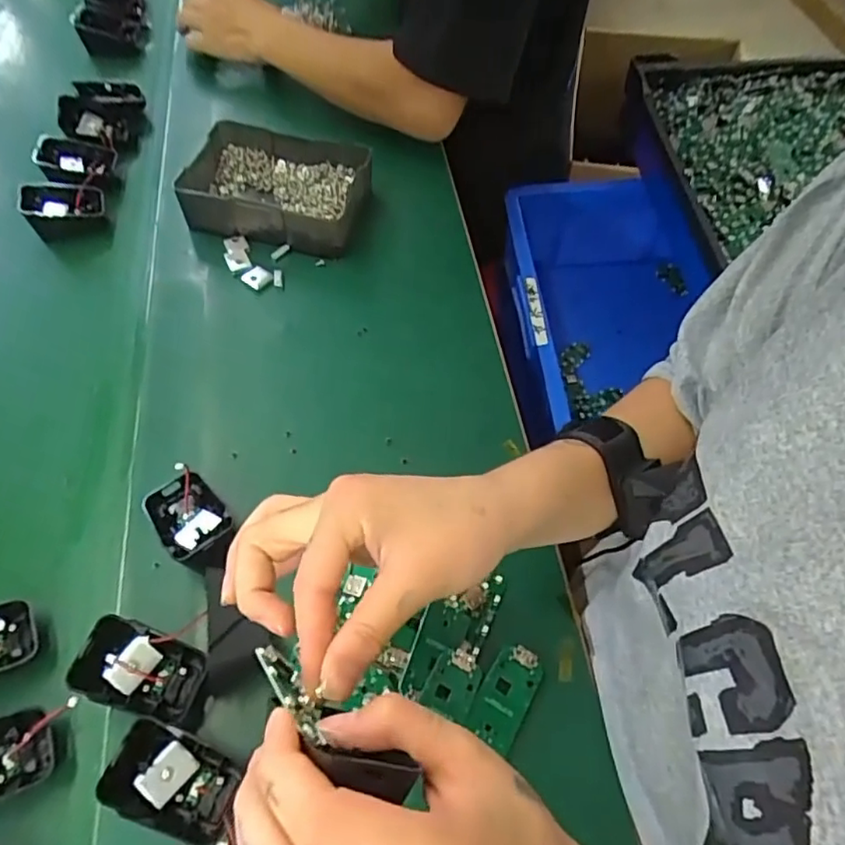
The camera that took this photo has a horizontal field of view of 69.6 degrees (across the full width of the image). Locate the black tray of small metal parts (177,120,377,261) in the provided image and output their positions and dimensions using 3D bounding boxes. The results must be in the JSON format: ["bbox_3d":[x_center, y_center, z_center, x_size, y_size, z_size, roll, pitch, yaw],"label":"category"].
[{"bbox_3d":[-0.132,-0.233,0.582,0.165,0.040,0.125,11,60,5],"label":"black tray of small metal parts"}]

